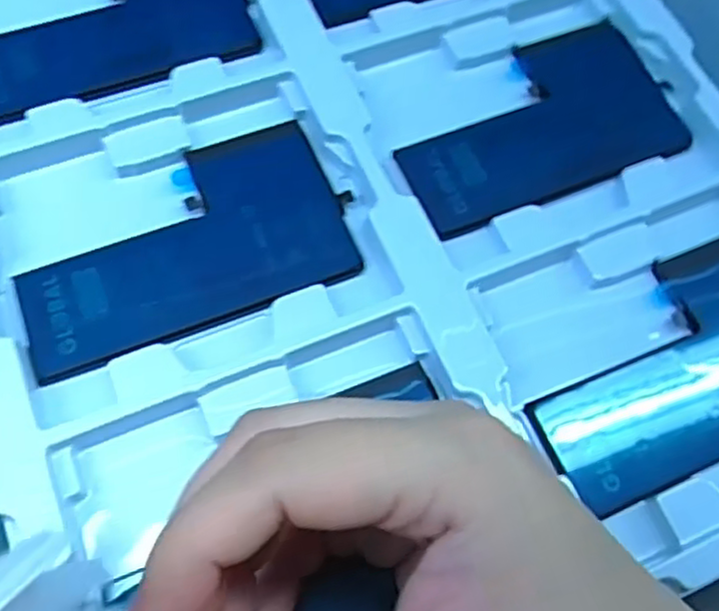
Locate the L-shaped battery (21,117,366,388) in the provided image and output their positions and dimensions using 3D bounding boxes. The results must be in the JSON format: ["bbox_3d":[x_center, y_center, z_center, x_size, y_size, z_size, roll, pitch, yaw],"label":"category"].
[{"bbox_3d":[-0.059,-0.022,0.240,0.109,0.004,0.066,-20,67,-13],"label":"L-shaped battery"}]

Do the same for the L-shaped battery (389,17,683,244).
[{"bbox_3d":[0.067,-0.068,0.272,0.114,0.004,0.065,-25,68,-14],"label":"L-shaped battery"}]

